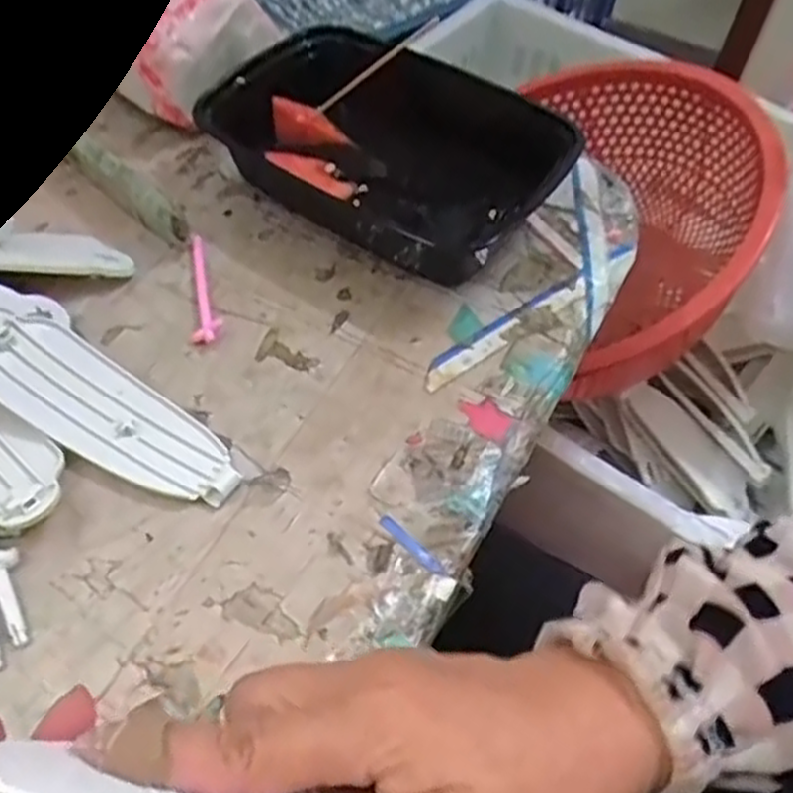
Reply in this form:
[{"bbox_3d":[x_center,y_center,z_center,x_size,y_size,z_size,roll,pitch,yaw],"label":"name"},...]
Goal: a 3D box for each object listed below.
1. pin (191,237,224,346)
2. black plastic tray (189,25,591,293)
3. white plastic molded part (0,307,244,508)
[{"bbox_3d":[-0.109,-0.064,0.444,0.017,0.010,0.084,-5,53,-7],"label":"pin"},{"bbox_3d":[-0.005,-0.161,0.489,0.220,0.055,0.141,25,56,15],"label":"black plastic tray"},{"bbox_3d":[-0.145,0.004,0.383,0.156,0.028,0.054,30,57,18],"label":"white plastic molded part"}]

